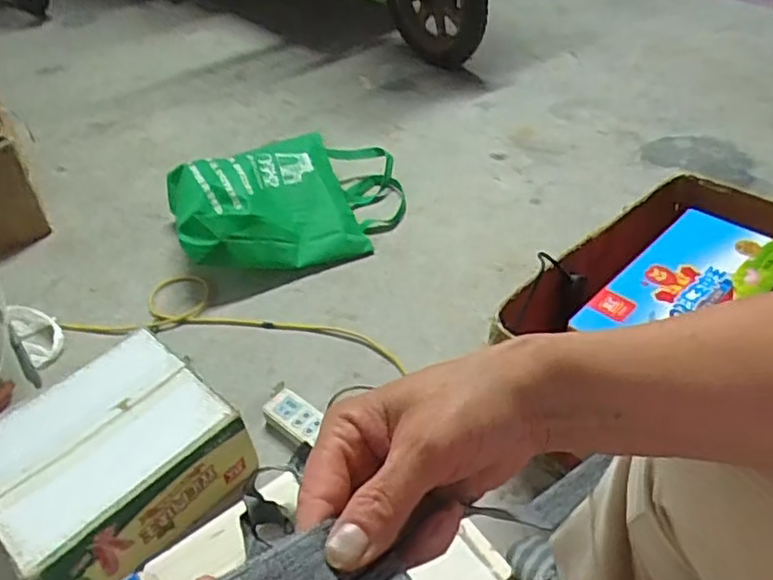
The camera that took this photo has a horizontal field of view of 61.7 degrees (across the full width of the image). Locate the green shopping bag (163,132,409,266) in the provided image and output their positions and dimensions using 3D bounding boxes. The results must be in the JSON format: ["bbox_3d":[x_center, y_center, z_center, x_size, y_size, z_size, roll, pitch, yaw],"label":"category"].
[{"bbox_3d":[-0.194,-0.181,1.288,0.462,0.131,0.316,-15,44,-8],"label":"green shopping bag"}]

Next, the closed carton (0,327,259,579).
[{"bbox_3d":[-0.373,0.229,0.882,0.257,0.144,0.292,30,54,33],"label":"closed carton"}]

